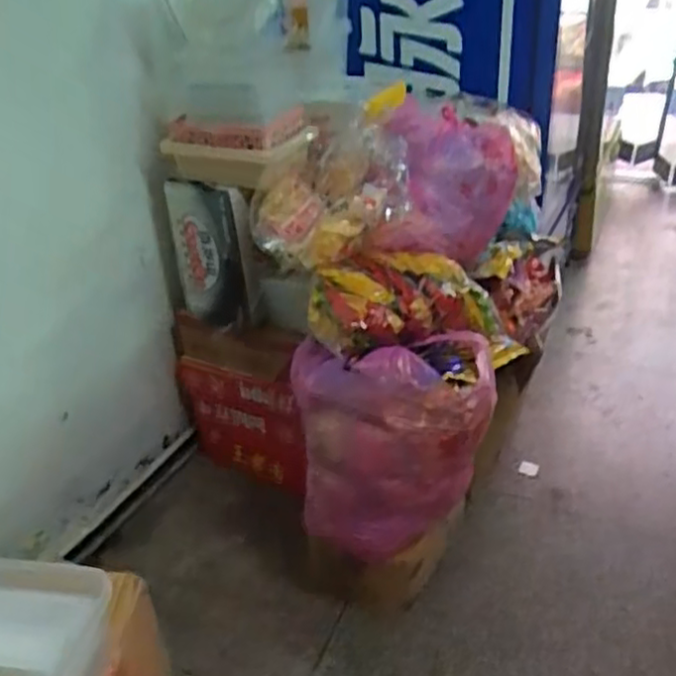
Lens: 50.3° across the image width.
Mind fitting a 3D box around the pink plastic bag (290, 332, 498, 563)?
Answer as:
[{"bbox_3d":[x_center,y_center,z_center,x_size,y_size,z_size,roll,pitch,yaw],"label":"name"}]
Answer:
[{"bbox_3d":[0.105,0.188,1.332,0.361,0.378,0.208,-3,31,2],"label":"pink plastic bag"}]

